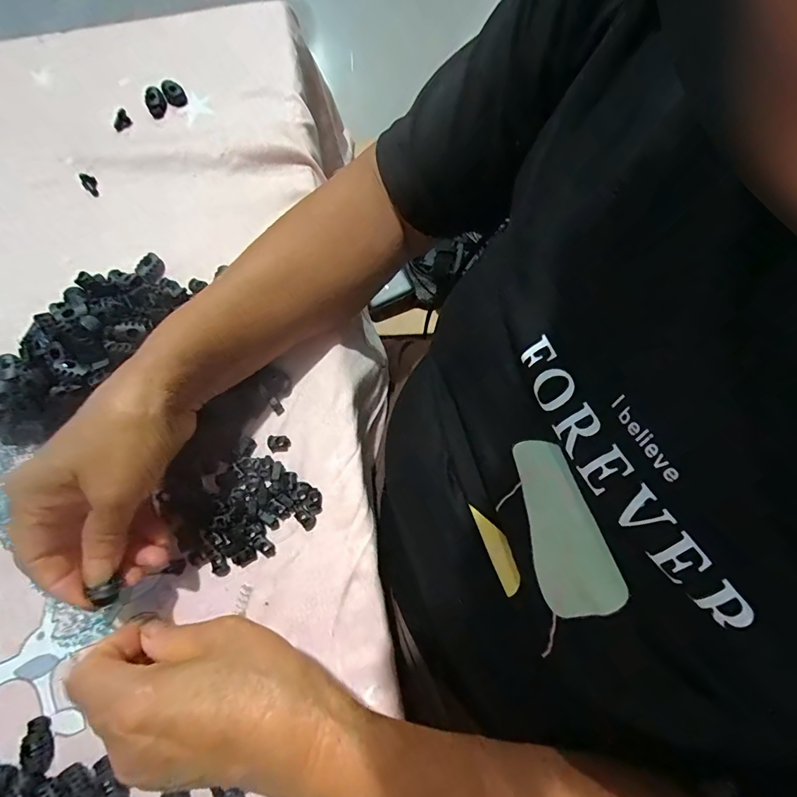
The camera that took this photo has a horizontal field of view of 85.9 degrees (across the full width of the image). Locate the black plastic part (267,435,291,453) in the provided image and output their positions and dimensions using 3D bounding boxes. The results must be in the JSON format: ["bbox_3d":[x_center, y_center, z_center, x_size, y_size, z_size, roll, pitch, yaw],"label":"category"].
[{"bbox_3d":[-0.090,0.033,0.321,0.016,0.006,0.013,-5,74,-2],"label":"black plastic part"}]

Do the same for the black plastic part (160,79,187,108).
[{"bbox_3d":[-0.209,-0.284,0.401,0.018,0.017,0.022,-31,77,-9],"label":"black plastic part"}]

